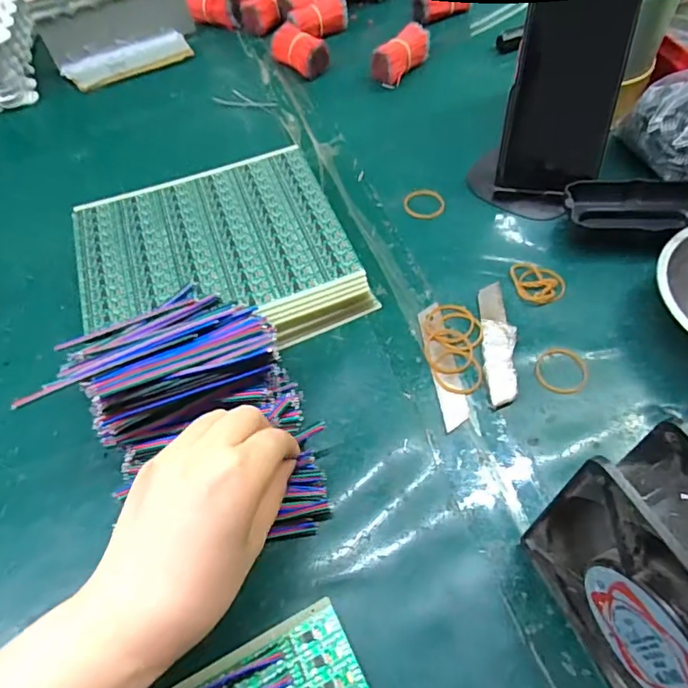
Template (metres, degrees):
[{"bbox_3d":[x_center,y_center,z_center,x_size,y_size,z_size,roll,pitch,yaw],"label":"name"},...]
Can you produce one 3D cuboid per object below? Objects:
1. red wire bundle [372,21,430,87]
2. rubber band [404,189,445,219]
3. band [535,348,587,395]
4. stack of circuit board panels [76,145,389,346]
[{"bbox_3d":[0.059,-0.300,0.540,0.034,0.034,0.074,31,64,23],"label":"red wire bundle"},{"bbox_3d":[0.068,-0.118,0.439,0.034,0.004,0.031,-2,68,5],"label":"rubber band"},{"bbox_3d":[0.144,0.017,0.341,0.033,0.004,0.034,-2,56,3],"label":"band"},{"bbox_3d":[-0.100,-0.067,0.401,0.190,0.029,0.181,-19,57,-9],"label":"stack of circuit board panels"}]

